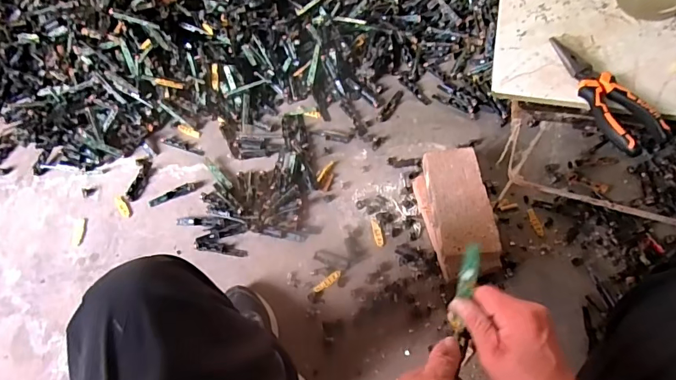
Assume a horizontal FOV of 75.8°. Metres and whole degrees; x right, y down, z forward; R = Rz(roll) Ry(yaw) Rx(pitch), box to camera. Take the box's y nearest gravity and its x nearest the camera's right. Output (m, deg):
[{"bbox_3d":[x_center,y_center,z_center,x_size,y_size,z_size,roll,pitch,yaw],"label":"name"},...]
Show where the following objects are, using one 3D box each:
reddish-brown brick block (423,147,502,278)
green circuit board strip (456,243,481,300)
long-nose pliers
[{"bbox_3d":[0.234,0.049,0.858,0.112,0.100,0.247,-8,61,-1],"label":"reddish-brown brick block"},{"bbox_3d":[0.114,0.069,0.376,0.013,0.007,0.048,9,100,2],"label":"green circuit board strip"},{"bbox_3d":[0.284,-0.109,0.464,0.050,0.020,0.156,-19,62,-7],"label":"long-nose pliers"}]

